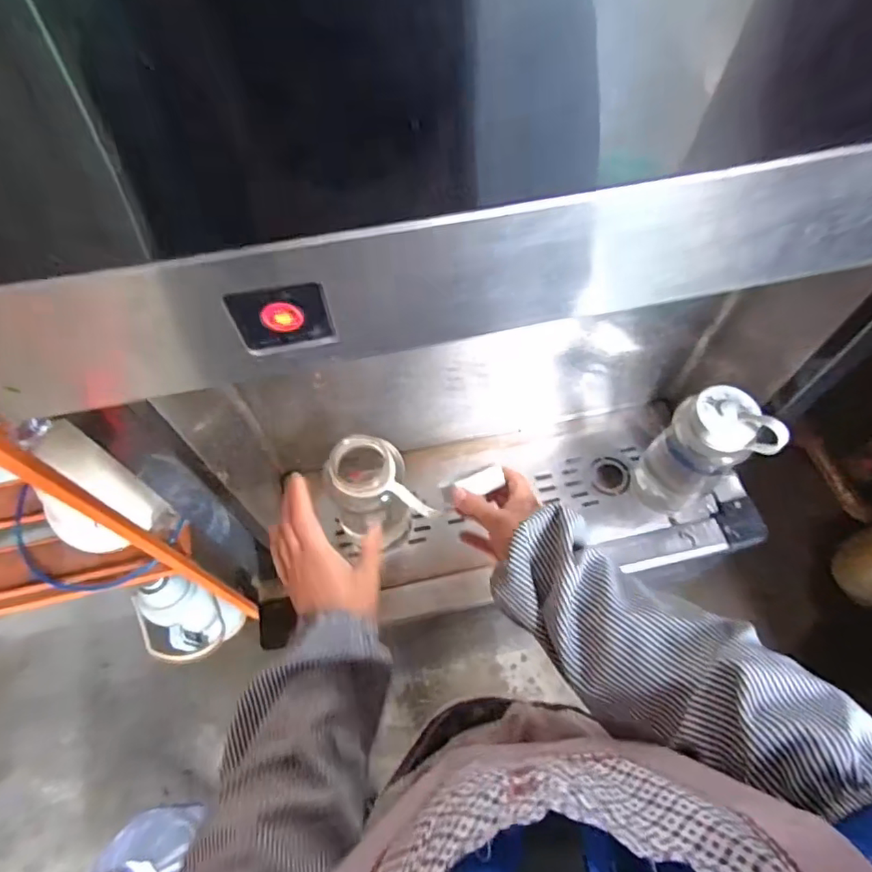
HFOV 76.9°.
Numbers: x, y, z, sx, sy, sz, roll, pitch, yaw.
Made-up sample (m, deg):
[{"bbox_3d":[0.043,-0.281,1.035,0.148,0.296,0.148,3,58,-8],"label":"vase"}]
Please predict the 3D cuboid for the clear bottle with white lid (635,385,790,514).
[{"bbox_3d":[0.303,0.021,0.640,0.092,0.204,0.066,18,63,9],"label":"clear bottle with white lid"}]

